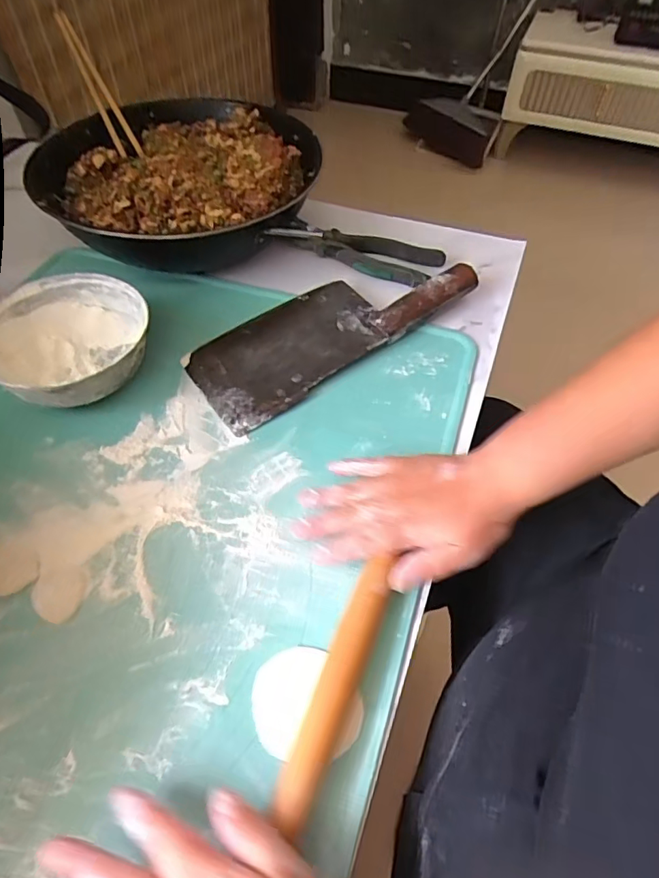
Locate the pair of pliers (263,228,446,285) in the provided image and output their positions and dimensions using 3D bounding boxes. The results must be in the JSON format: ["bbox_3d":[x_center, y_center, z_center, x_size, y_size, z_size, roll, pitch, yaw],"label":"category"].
[{"bbox_3d":[0.029,-0.218,0.598,0.192,0.022,0.062,18,56,11],"label":"pair of pliers"}]

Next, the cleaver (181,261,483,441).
[{"bbox_3d":[0.002,-0.120,0.518,0.291,0.034,0.120,-31,61,-21],"label":"cleaver"}]

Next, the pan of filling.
[{"bbox_3d":[-0.164,-0.292,0.606,0.292,0.079,0.299,6,55,3],"label":"pan of filling"}]

